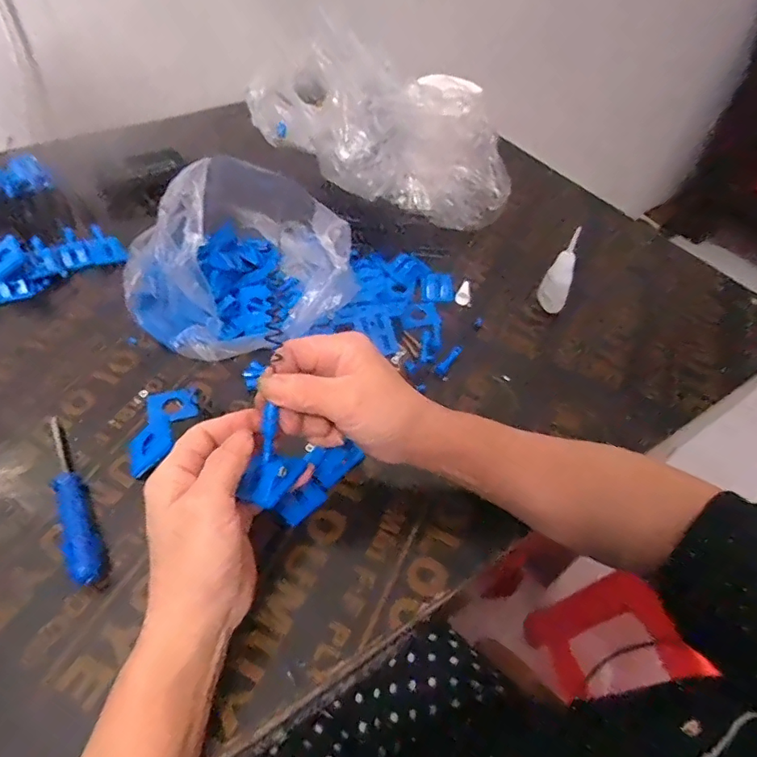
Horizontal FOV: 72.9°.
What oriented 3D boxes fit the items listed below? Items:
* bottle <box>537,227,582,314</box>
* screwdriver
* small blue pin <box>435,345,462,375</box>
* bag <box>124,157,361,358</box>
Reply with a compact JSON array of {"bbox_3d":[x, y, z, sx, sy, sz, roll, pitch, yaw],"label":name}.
[{"bbox_3d":[0.186,-0.105,0.525,0.029,0.088,0.030,21,53,12],"label":"bottle"},{"bbox_3d":[-0.228,0.082,0.380,0.018,0.023,0.148,-22,56,-20],"label":"screwdriver"},{"bbox_3d":[0.069,-0.017,0.494,0.011,0.006,0.039,34,57,21],"label":"small blue pin"},{"bbox_3d":[-0.122,-0.116,0.477,0.200,0.130,0.180,27,55,17],"label":"bag"}]

